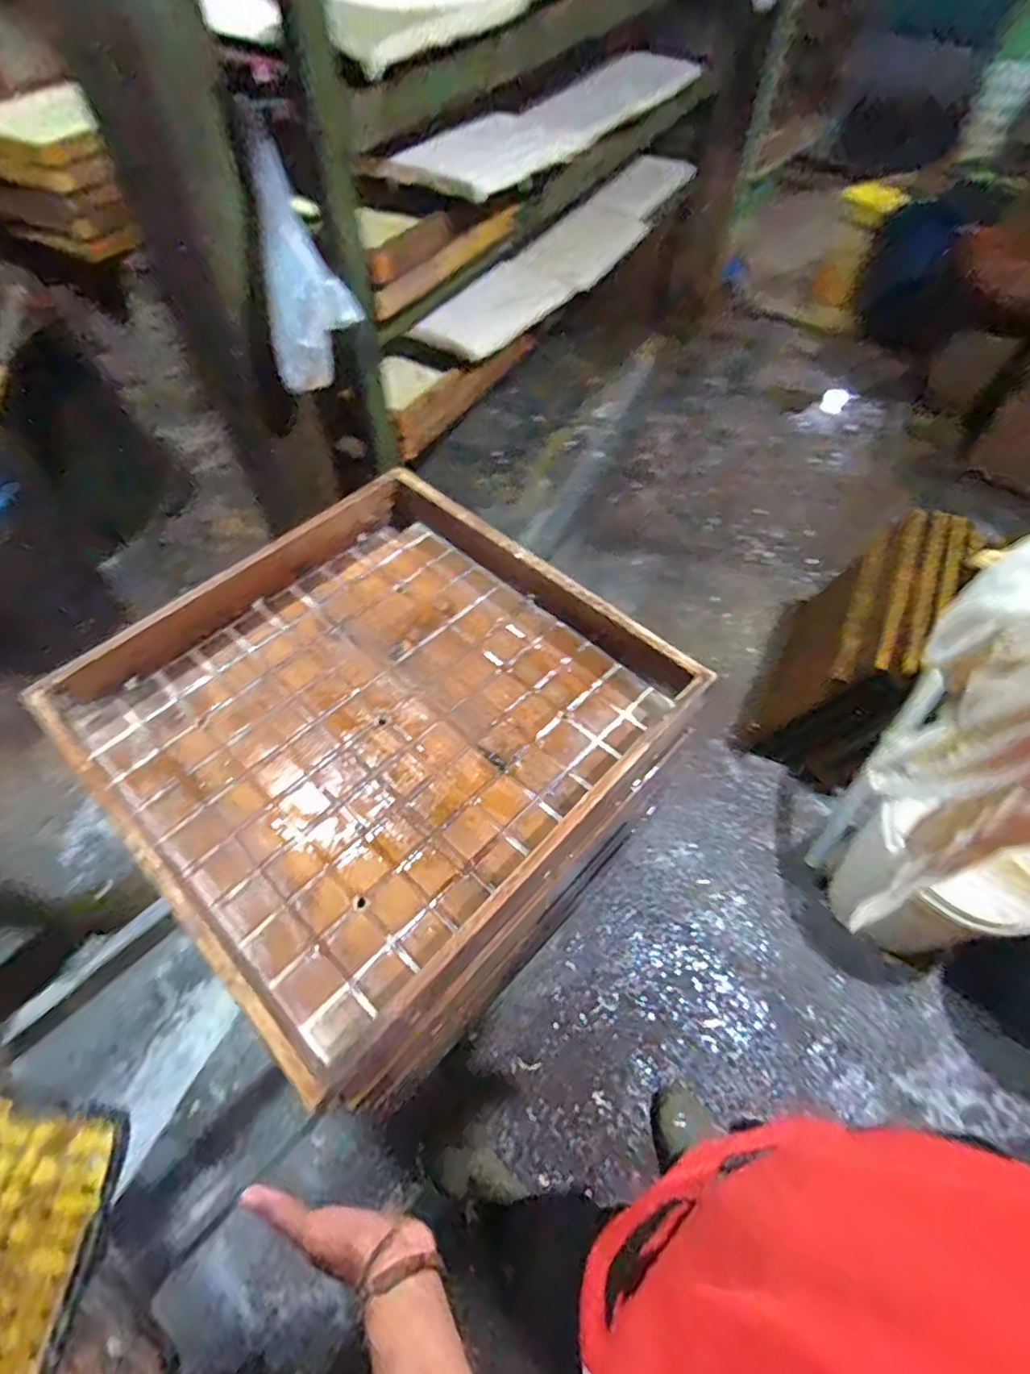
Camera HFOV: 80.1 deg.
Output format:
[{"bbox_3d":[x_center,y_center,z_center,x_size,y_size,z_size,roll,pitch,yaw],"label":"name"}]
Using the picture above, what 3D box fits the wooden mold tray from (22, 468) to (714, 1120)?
[{"bbox_3d":[-0.177,0.006,0.728,0.579,0.088,0.544,39,63,23],"label":"wooden mold tray"}]

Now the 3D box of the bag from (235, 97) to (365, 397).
[{"bbox_3d":[-0.381,-0.739,1.088,0.161,0.360,0.147,-16,56,-12],"label":"bag"}]

